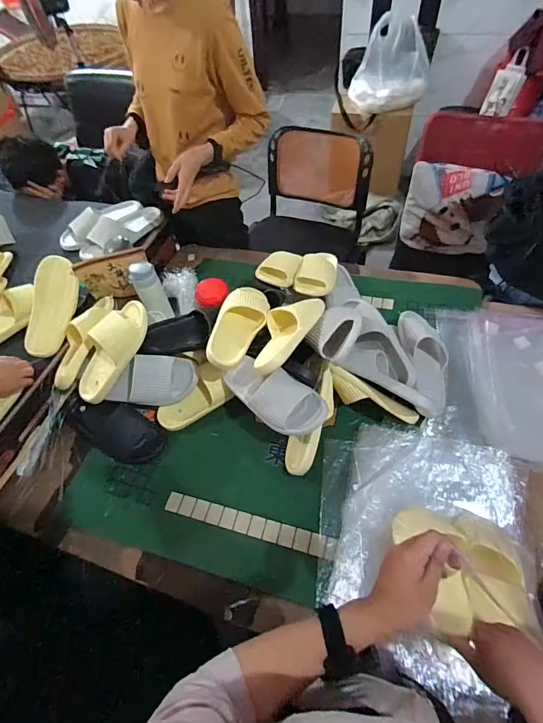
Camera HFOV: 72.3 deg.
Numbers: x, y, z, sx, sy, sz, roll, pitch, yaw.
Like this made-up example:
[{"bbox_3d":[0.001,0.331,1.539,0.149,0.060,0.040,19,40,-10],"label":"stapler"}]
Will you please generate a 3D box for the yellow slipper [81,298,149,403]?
[{"bbox_3d":[-0.374,-0.022,0.857,0.093,0.069,0.254,32,96,24],"label":"yellow slipper"}]

